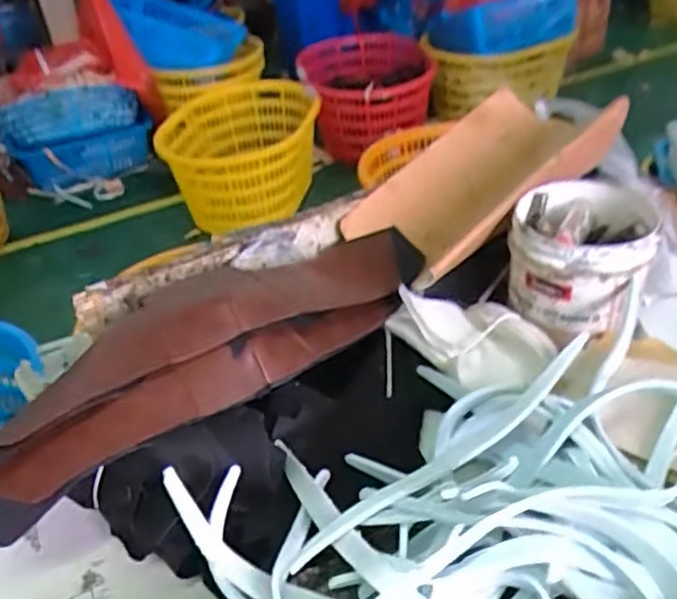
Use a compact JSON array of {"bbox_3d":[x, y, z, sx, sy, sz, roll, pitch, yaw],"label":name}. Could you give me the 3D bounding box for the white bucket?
[{"bbox_3d":[0.170,-0.032,0.467,0.093,0.070,0.101,11,41,23],"label":"white bucket"}]

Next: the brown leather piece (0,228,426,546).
[{"bbox_3d":[-0.074,0.024,0.423,0.328,0.047,0.102,-31,43,-28],"label":"brown leather piece"}]

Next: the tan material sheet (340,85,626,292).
[{"bbox_3d":[0.108,-0.095,0.509,0.195,0.082,0.120,-27,41,-24],"label":"tan material sheet"}]

